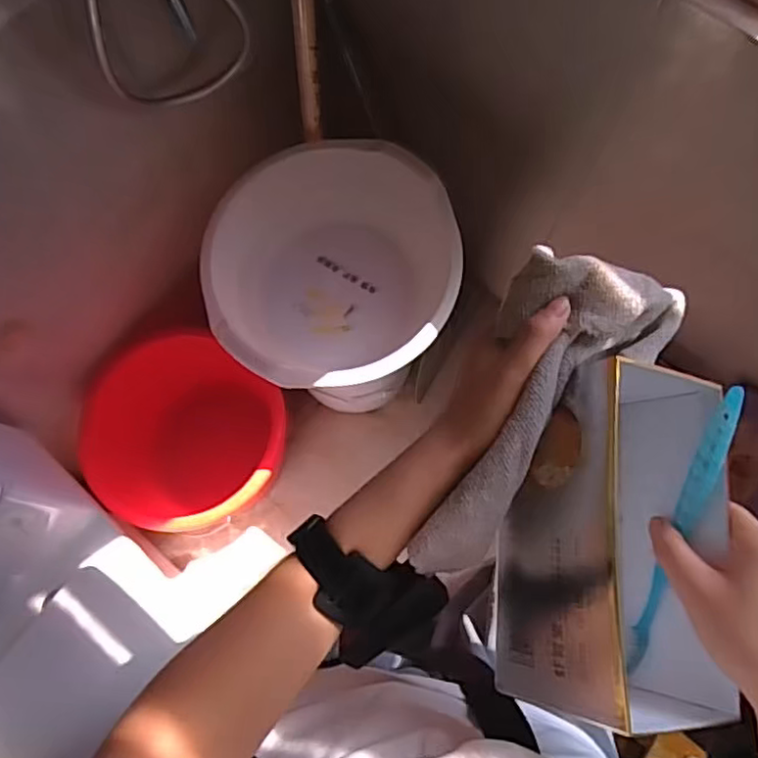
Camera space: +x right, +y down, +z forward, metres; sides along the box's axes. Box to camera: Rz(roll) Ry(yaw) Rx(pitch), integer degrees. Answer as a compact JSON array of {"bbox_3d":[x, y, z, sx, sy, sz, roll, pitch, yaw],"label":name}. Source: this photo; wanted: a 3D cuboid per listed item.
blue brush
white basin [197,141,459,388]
[{"bbox_3d":[0.177,0.090,0.374,0.012,0.012,0.177,17,101,6],"label":"blue brush"},{"bbox_3d":[-0.075,-0.163,1.055,0.358,0.184,0.413,37,79,10],"label":"white basin"}]

